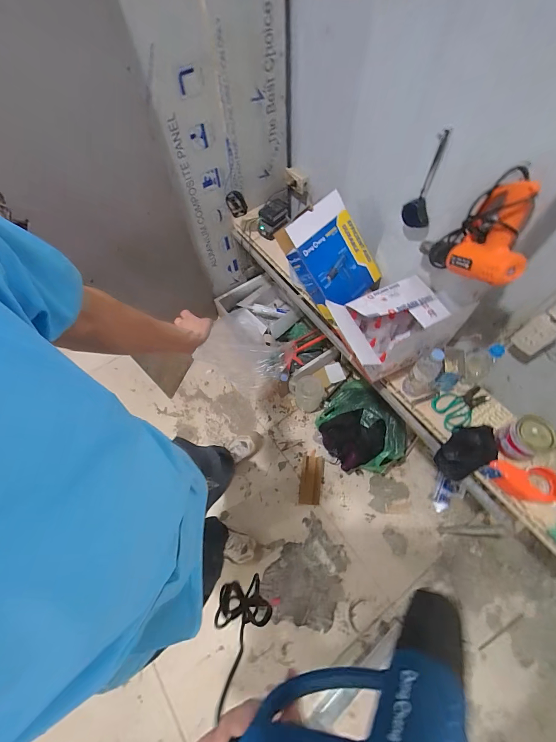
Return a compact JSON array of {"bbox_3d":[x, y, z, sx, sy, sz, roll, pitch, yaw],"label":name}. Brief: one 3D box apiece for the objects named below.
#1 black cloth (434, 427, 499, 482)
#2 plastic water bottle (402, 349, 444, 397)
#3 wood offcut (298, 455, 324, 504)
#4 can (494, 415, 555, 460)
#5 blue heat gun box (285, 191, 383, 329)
[{"bbox_3d":[0.514,0.228,0.856,0.033,0.190,0.100,-17,57,-42],"label":"black cloth"},{"bbox_3d":[0.415,0.011,0.878,0.060,0.207,0.065,-1,63,2],"label":"plastic water bottle"},{"bbox_3d":[0.146,0.472,1.335,0.093,0.016,0.198,6,63,5],"label":"wood offcut"},{"bbox_3d":[0.648,0.180,0.819,0.088,0.117,0.093,-1,63,2],"label":"can"},{"bbox_3d":[0.175,-0.381,1.065,0.271,0.339,0.110,-49,29,-7],"label":"blue heat gun box"}]

